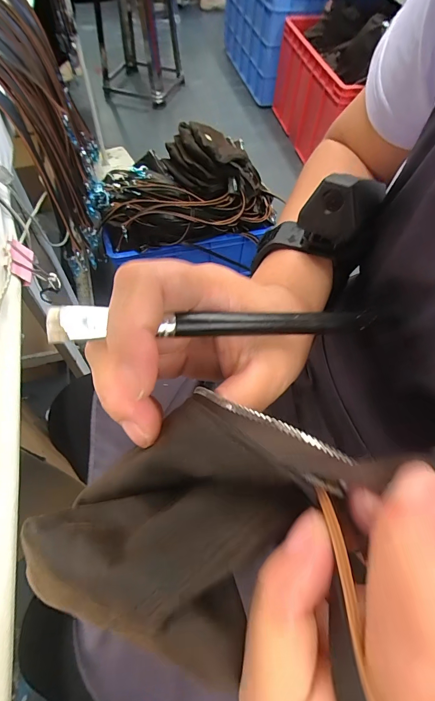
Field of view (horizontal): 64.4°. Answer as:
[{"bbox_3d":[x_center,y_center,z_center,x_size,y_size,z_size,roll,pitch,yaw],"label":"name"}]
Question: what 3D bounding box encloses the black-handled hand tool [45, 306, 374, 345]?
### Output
[{"bbox_3d":[0.006,-0.012,0.141,0.137,0.006,0.010,-2,59,-19],"label":"black-handled hand tool"}]

